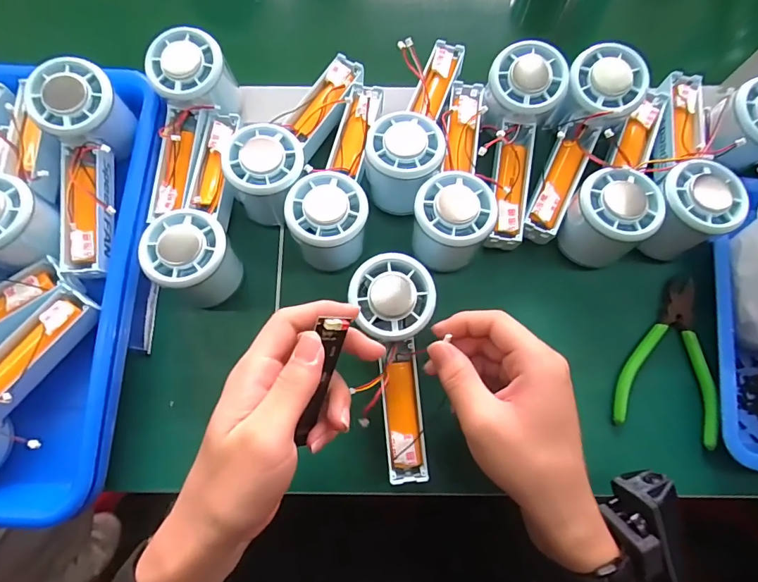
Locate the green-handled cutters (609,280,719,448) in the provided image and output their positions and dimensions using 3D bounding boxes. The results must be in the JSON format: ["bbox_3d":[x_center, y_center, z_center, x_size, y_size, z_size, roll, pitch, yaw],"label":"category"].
[{"bbox_3d":[0.214,0.050,0.336,0.068,0.015,0.120,6,76,2],"label":"green-handled cutters"}]

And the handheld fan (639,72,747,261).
[{"bbox_3d":[0.242,-0.105,0.344,0.062,0.050,0.162,16,77,4],"label":"handheld fan"}]

